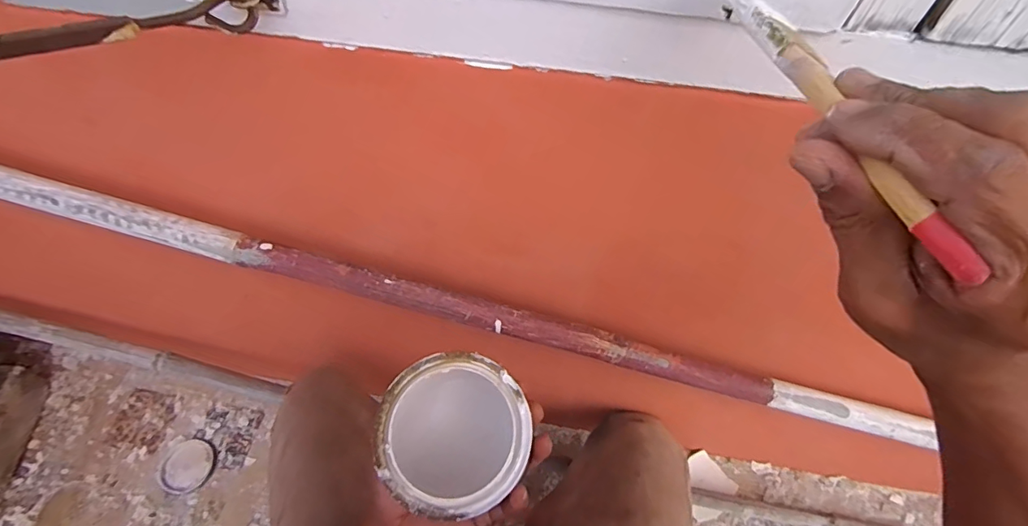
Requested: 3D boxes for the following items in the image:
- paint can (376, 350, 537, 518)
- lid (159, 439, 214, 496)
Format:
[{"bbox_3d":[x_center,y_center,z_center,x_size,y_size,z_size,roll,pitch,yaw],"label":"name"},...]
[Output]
[{"bbox_3d":[-0.045,0.133,0.362,0.105,0.105,0.097,1,57,-1],"label":"paint can"},{"bbox_3d":[-0.584,0.364,0.875,0.086,0.006,0.088,1,57,-1],"label":"lid"}]

